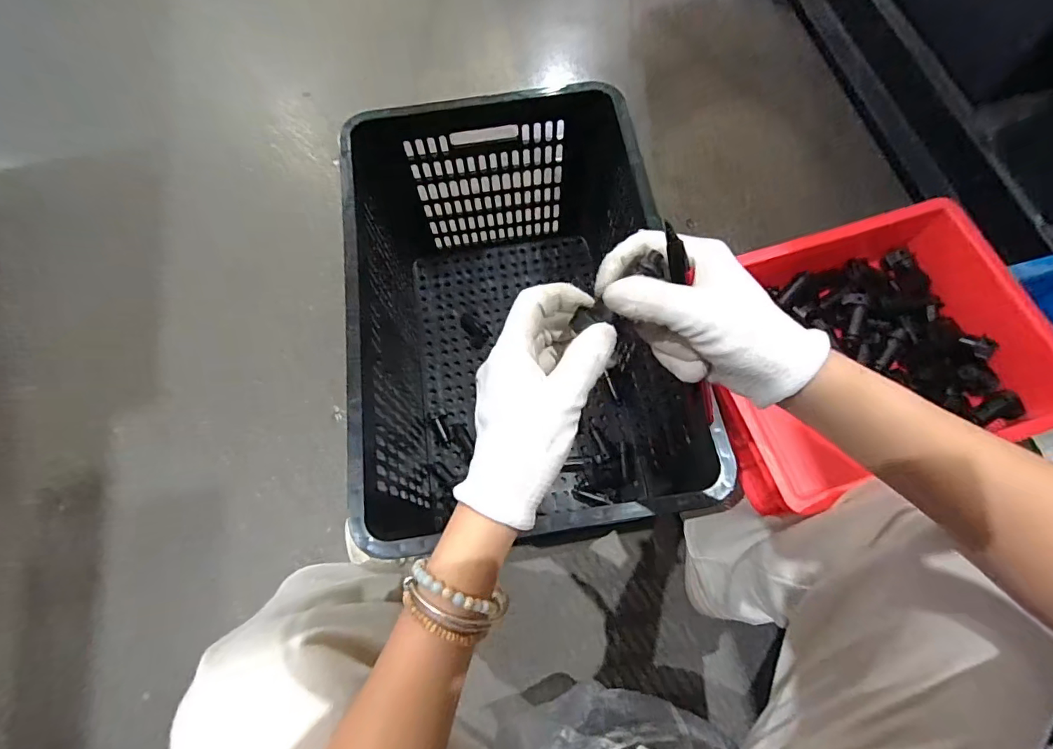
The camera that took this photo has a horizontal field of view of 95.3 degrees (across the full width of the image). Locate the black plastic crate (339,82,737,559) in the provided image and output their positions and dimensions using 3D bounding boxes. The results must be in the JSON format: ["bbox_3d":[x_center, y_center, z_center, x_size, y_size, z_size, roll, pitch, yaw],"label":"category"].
[{"bbox_3d":[-0.010,-0.059,0.678,0.375,0.317,0.553,-9,70,-2],"label":"black plastic crate"}]

